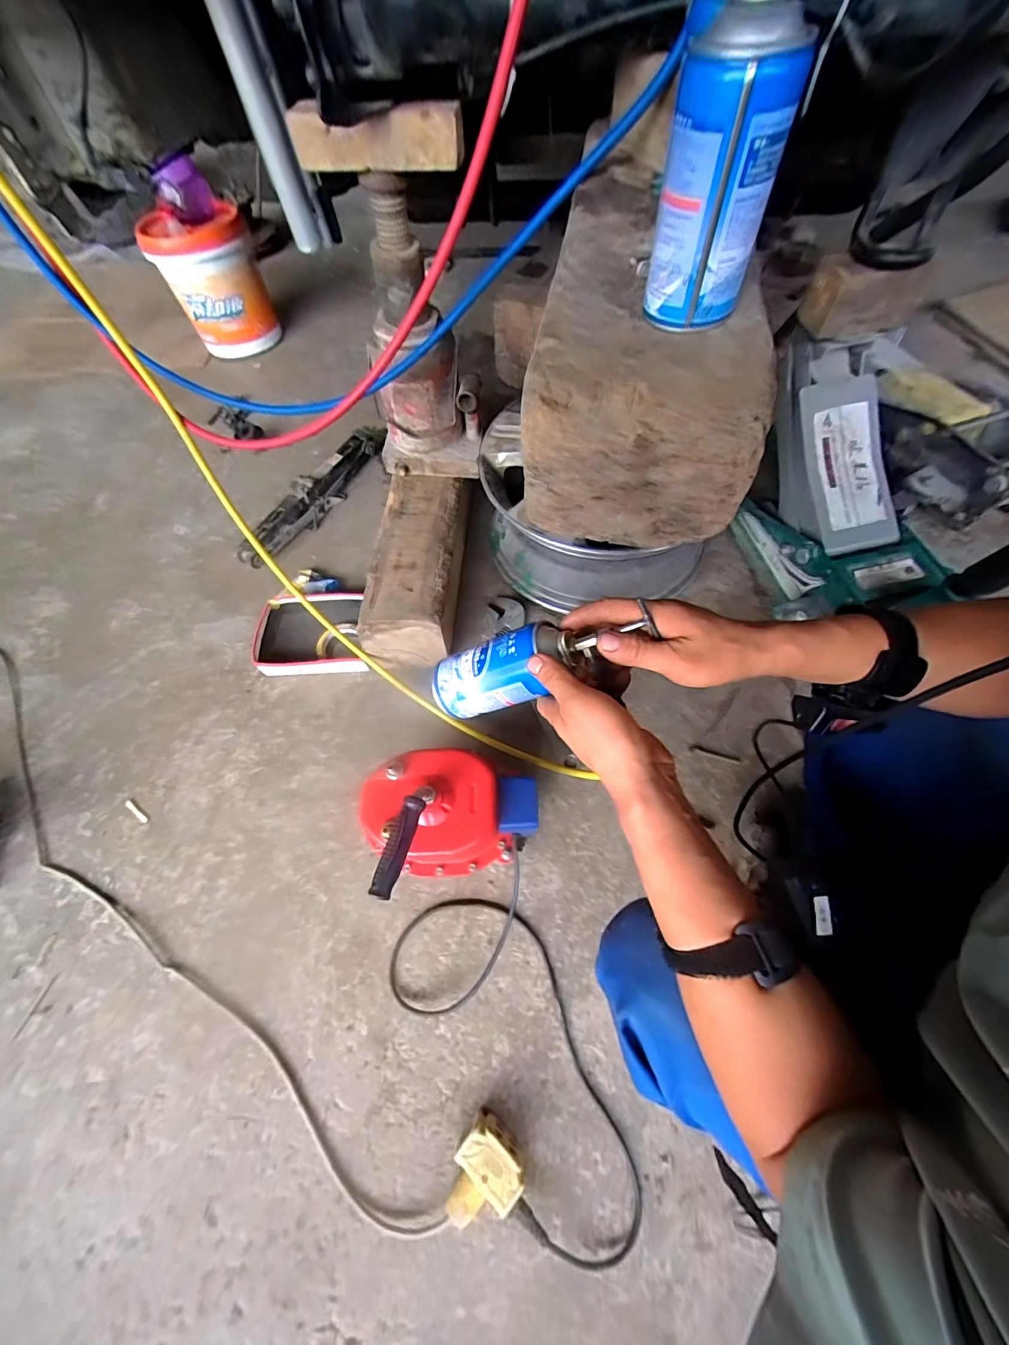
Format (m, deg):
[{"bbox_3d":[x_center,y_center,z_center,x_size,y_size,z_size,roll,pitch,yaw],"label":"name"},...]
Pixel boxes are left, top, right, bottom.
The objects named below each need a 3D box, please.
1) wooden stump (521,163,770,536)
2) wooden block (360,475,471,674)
[{"bbox_3d":[0.128,-0.305,0.407,0.164,0.113,0.365,9,65,6],"label":"wooden stump"},{"bbox_3d":[-0.160,-0.189,0.825,0.138,0.144,0.338,3,65,4],"label":"wooden block"}]

